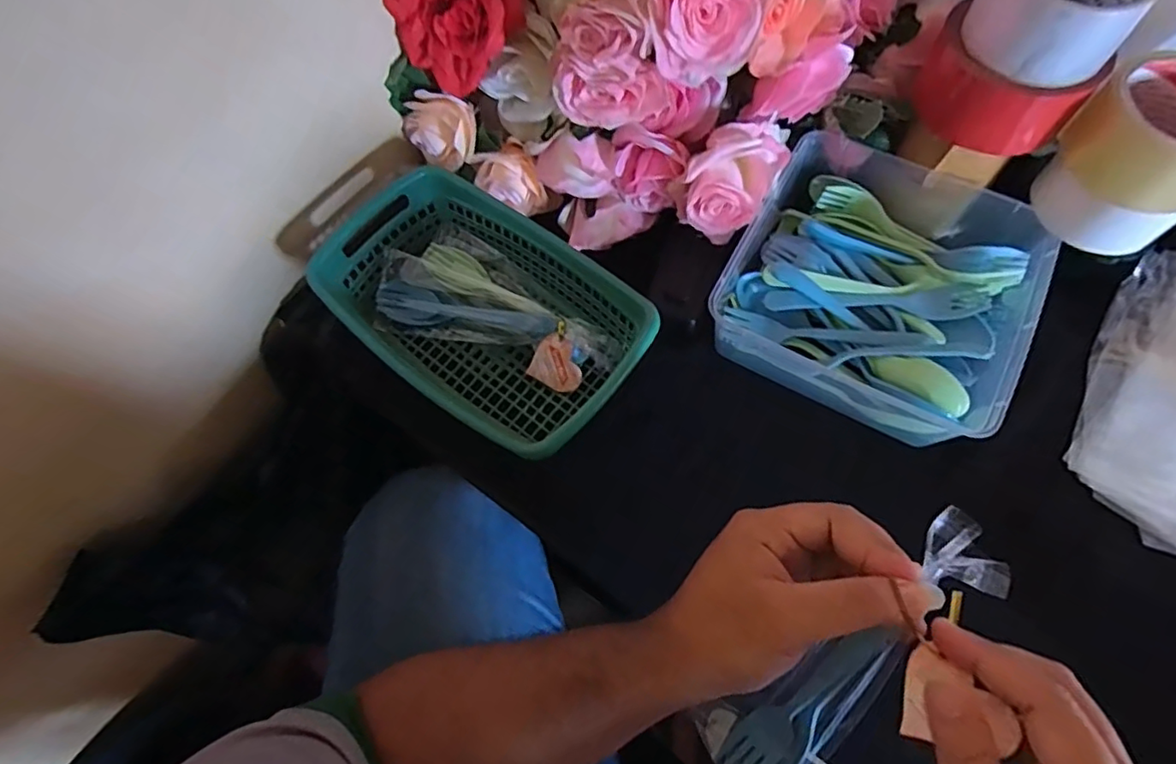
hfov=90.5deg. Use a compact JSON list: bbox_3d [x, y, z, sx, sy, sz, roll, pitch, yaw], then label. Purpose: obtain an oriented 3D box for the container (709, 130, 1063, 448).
[{"bbox_3d":[0.221,-0.083,0.450,0.205,0.064,0.218,23,68,12],"label":"container"}]

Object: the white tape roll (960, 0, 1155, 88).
[{"bbox_3d":[0.294,-0.236,0.366,0.086,0.051,0.086,-1,65,1],"label":"white tape roll"}]

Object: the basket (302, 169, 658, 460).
[{"bbox_3d":[-0.078,-0.051,0.447,0.244,0.072,0.153,35,70,16],"label":"basket"}]

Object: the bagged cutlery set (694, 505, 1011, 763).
[{"bbox_3d":[0.122,0.140,0.288,0.048,0.021,0.194,37,115,17],"label":"bagged cutlery set"}]

